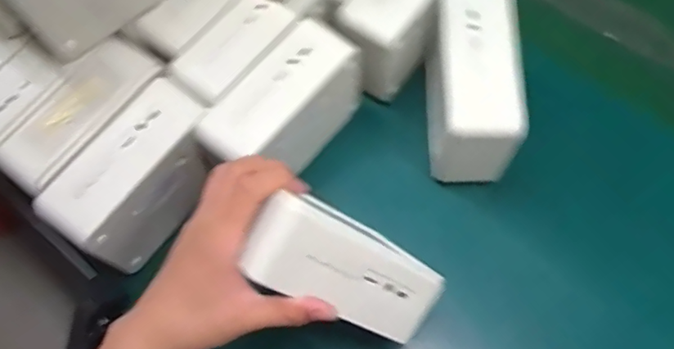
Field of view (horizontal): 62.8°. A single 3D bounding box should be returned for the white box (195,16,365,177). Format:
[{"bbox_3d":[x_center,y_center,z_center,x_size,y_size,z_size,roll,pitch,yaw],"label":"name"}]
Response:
[{"bbox_3d":[-0.043,-0.050,0.476,0.054,0.101,0.140,38,73,17],"label":"white box"}]

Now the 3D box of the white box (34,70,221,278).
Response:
[{"bbox_3d":[-0.157,0.005,0.453,0.062,0.088,0.135,34,72,16],"label":"white box"}]

